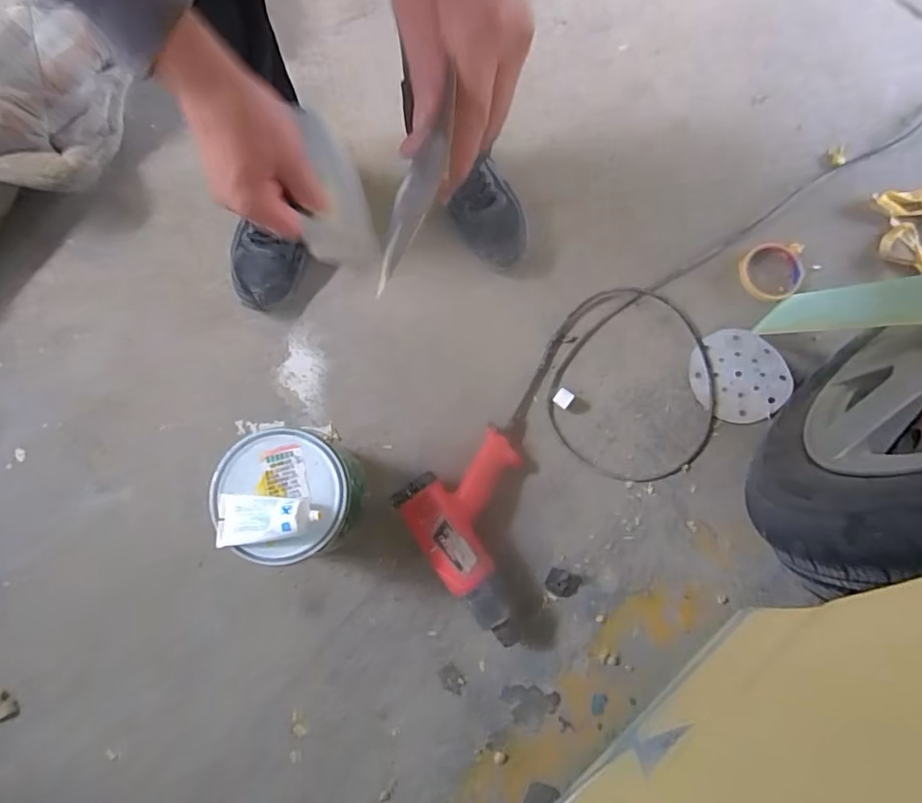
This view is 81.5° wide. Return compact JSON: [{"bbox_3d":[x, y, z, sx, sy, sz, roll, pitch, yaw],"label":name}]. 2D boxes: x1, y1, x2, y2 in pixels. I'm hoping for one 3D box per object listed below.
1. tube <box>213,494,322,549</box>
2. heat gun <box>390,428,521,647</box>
[{"bbox_3d":[-0.217,0.129,0.595,0.116,0.033,0.055,-4,78,-1],"label":"tube"},{"bbox_3d":[0.048,0.176,0.734,0.188,0.086,0.236,-38,81,-8],"label":"heat gun"}]

